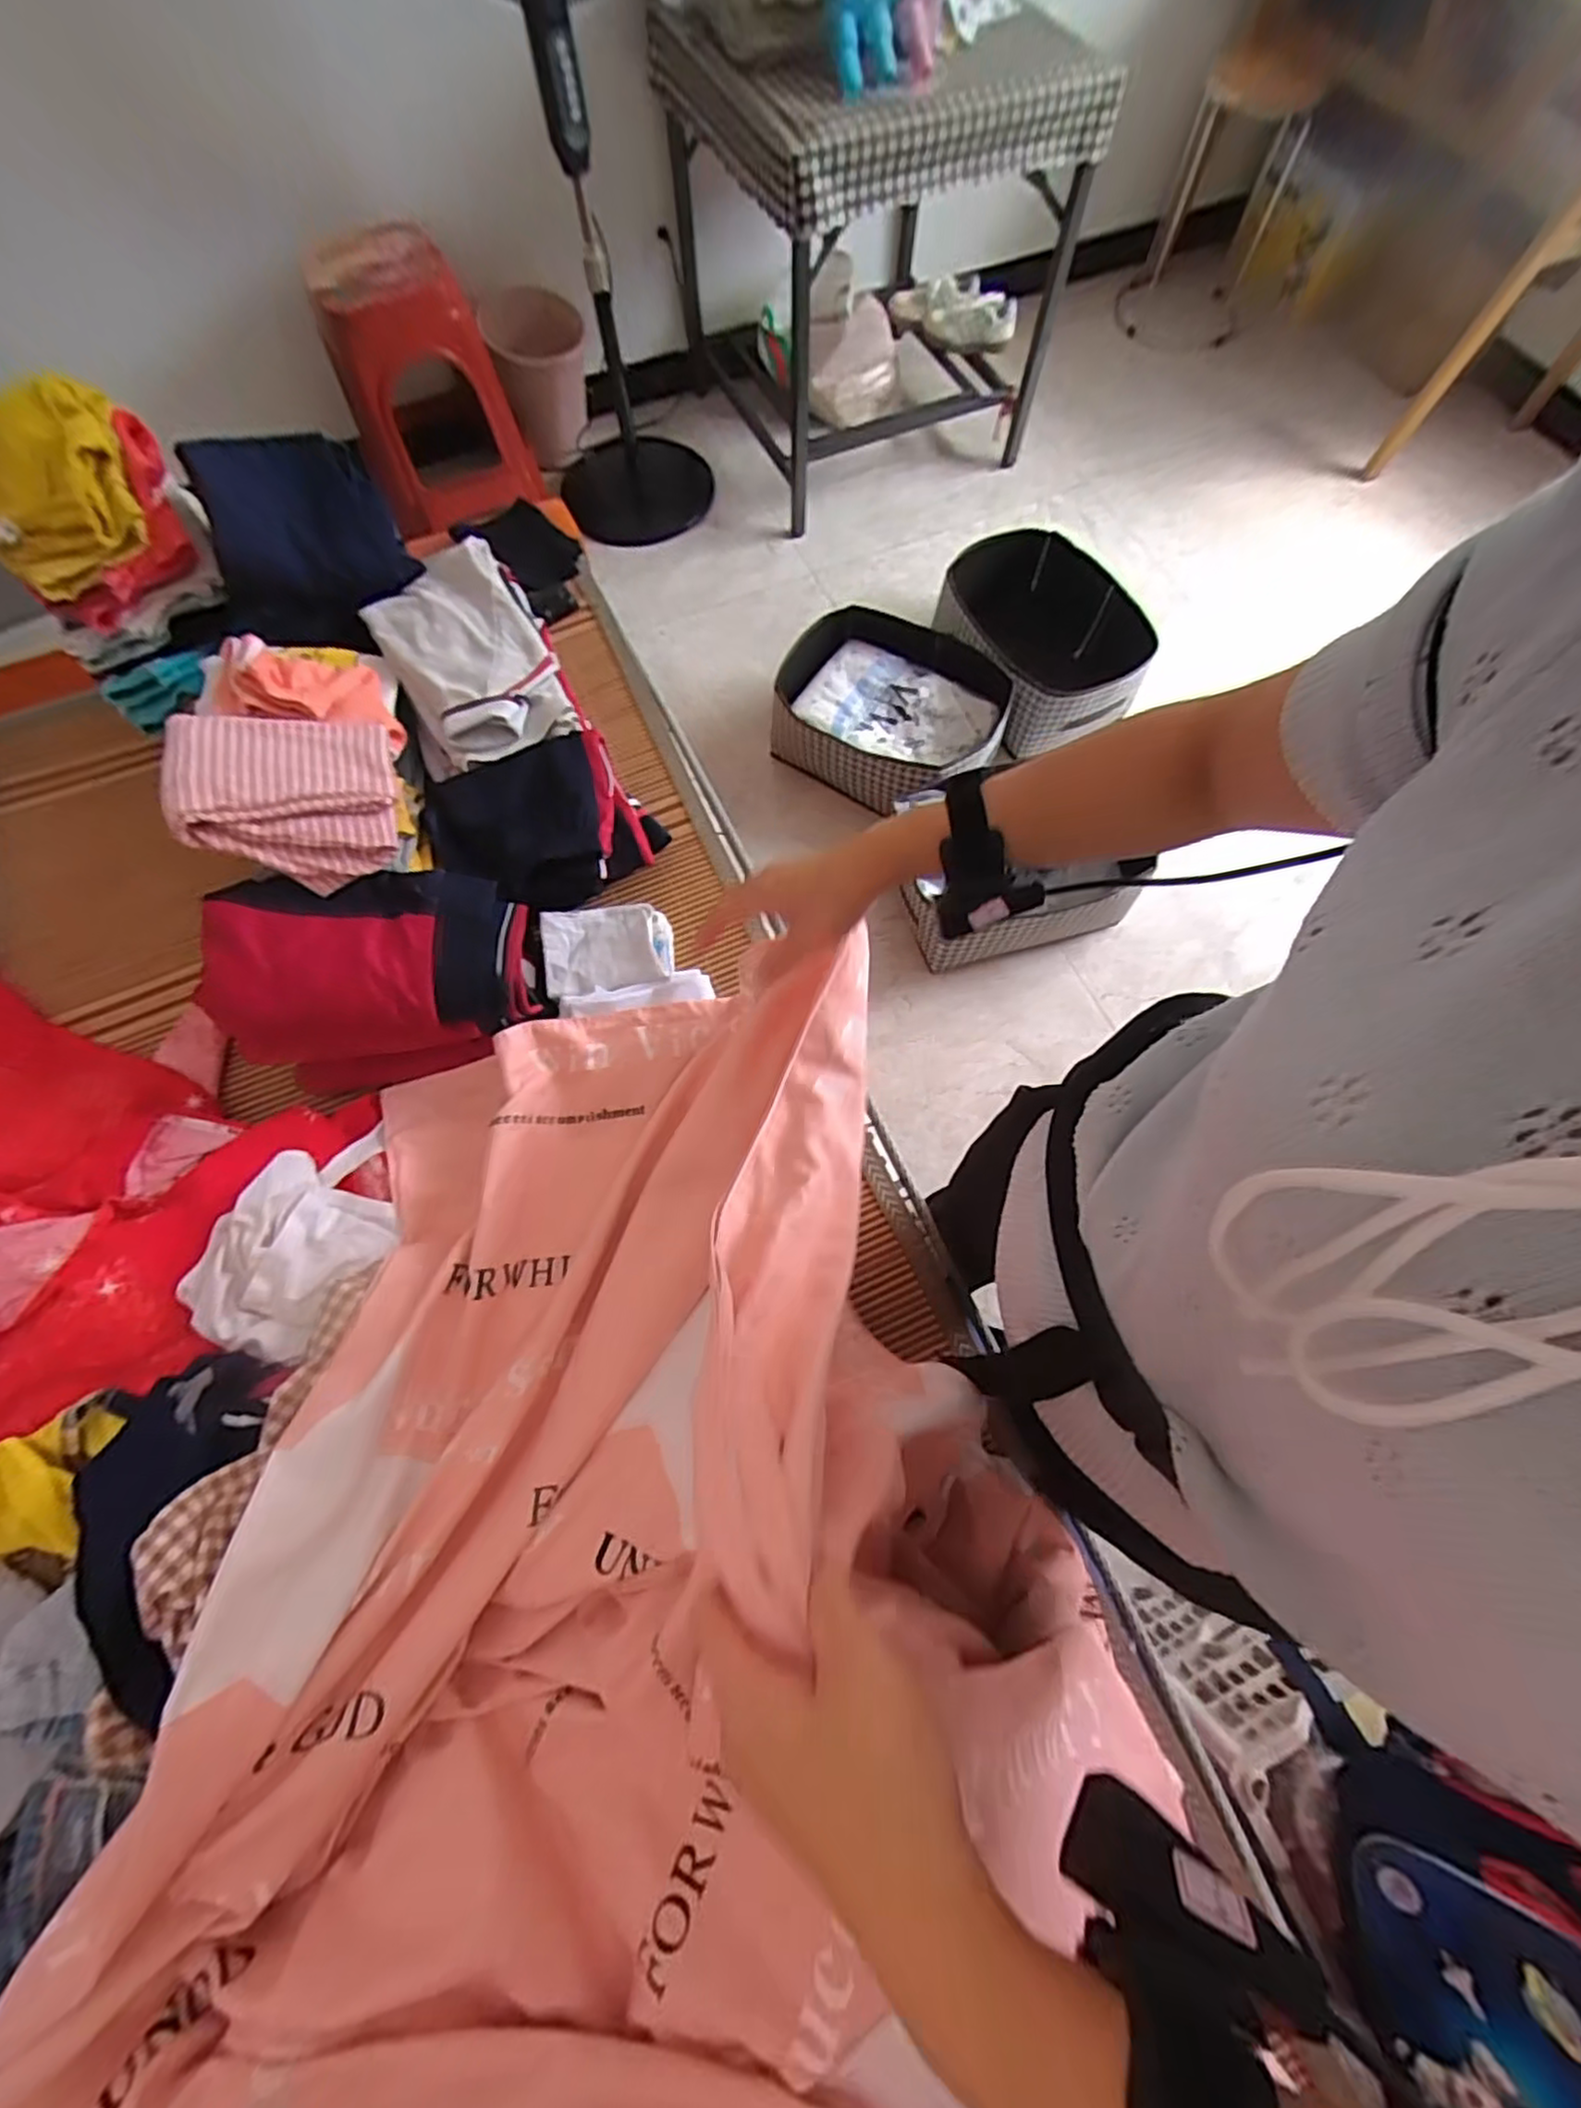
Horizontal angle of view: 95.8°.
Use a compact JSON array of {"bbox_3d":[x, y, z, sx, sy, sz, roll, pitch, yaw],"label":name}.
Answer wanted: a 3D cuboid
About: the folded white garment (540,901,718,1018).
[{"bbox_3d":[-0.200,-0.119,0.845,0.187,0.041,0.148,-10,71,-3],"label":"folded white garment"}]

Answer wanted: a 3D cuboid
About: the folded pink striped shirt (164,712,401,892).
[{"bbox_3d":[-0.525,-0.272,0.749,0.201,0.079,0.190,-4,58,-24],"label":"folded pink striped shirt"}]

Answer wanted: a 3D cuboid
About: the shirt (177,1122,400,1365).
[{"bbox_3d":[-0.497,0.190,0.724,0.174,0.060,0.215,20,72,7],"label":"shirt"}]

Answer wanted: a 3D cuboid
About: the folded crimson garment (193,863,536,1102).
[{"bbox_3d":[-0.433,-0.090,0.762,0.258,0.183,0.178,-11,71,-4],"label":"folded crimson garment"}]

